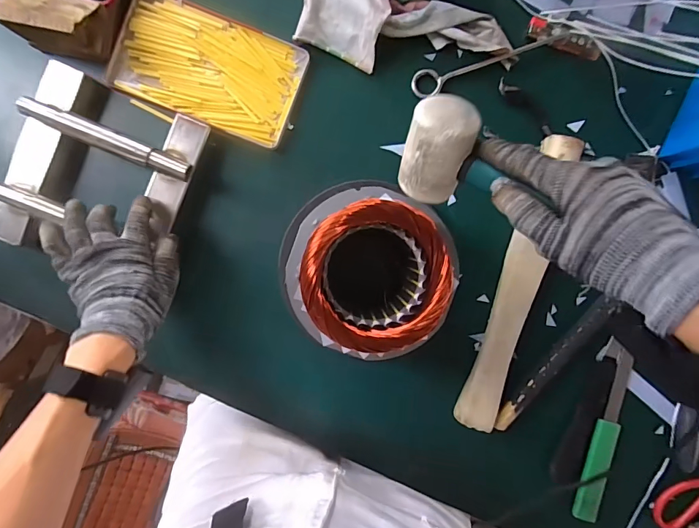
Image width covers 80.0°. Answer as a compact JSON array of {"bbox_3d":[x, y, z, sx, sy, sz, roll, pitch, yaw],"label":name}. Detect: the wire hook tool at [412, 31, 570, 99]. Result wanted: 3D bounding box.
[{"bbox_3d":[0.160,-0.223,0.469,0.178,0.012,0.031,-14,93,-1],"label":"wire hook tool"}]

